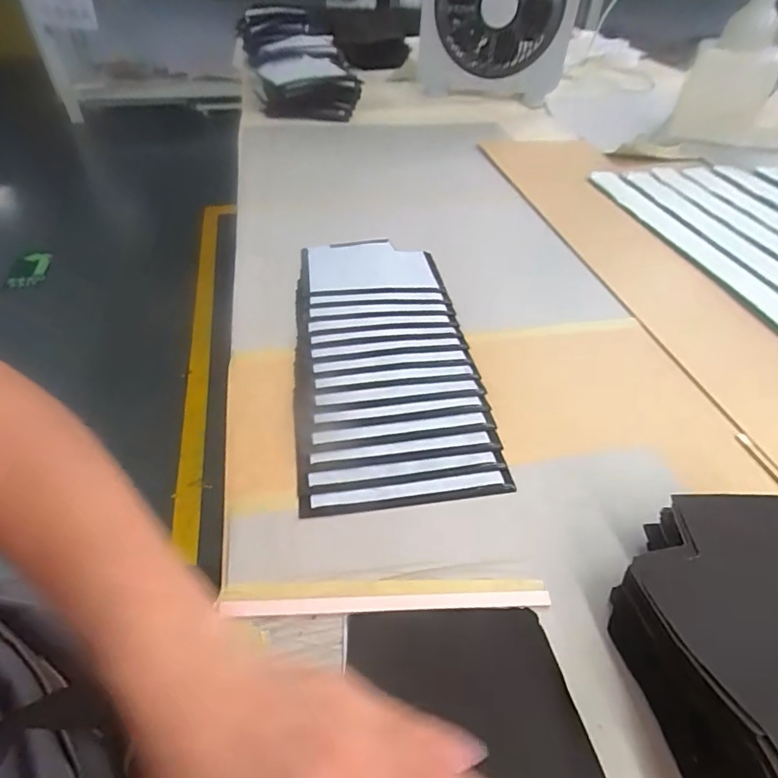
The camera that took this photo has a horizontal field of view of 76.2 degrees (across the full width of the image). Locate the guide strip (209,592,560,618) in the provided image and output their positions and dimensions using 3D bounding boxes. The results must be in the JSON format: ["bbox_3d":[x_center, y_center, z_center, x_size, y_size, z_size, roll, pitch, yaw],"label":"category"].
[{"bbox_3d":[0.004,0.141,0.327,0.205,0.006,0.010,-1,45,-3],"label":"guide strip"}]

